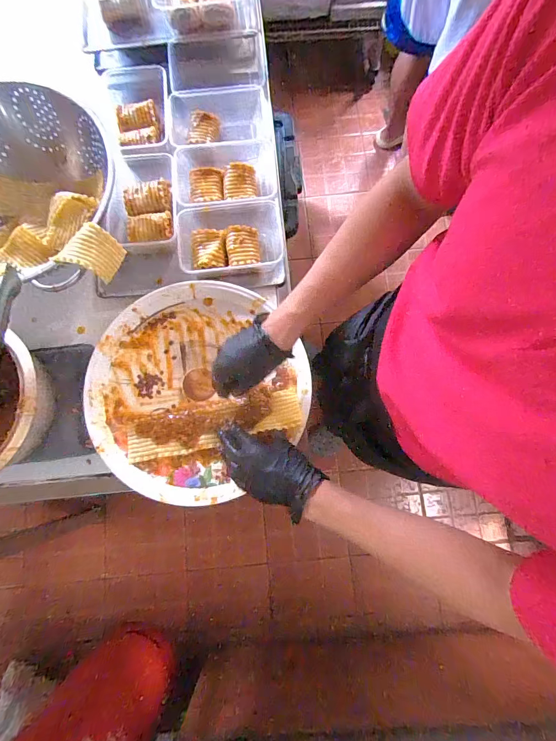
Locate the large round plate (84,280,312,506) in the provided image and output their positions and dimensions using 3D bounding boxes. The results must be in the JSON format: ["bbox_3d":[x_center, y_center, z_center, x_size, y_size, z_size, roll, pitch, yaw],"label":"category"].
[{"bbox_3d":[-0.127,0.026,0.562,0.342,0.033,0.340,-3,80,-1],"label":"large round plate"}]

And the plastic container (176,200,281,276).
[{"bbox_3d":[-0.080,-0.224,0.603,0.172,0.057,0.136,-4,80,-1],"label":"plastic container"}]

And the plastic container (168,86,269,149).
[{"bbox_3d":[-0.107,-0.454,0.651,0.192,0.055,0.114,-10,80,-2],"label":"plastic container"}]

